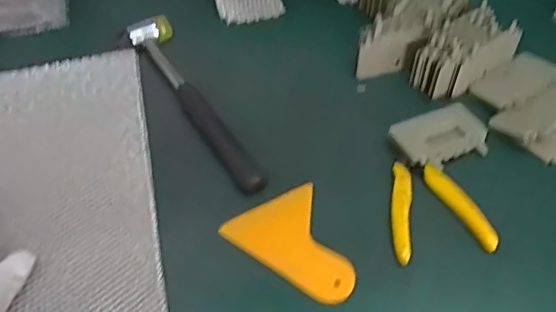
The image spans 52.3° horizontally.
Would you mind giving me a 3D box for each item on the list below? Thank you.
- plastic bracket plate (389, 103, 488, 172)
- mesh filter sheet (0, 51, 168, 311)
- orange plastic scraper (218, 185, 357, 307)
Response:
[{"bbox_3d":[0.149,-0.021,0.513,0.091,0.004,0.058,-22,56,-19],"label":"plastic bracket plate"},{"bbox_3d":[-0.208,0.034,0.475,0.197,0.015,0.332,-11,48,-9],"label":"mesh filter sheet"},{"bbox_3d":[0.016,0.074,0.448,0.081,0.009,0.100,-26,57,-21],"label":"orange plastic scraper"}]

